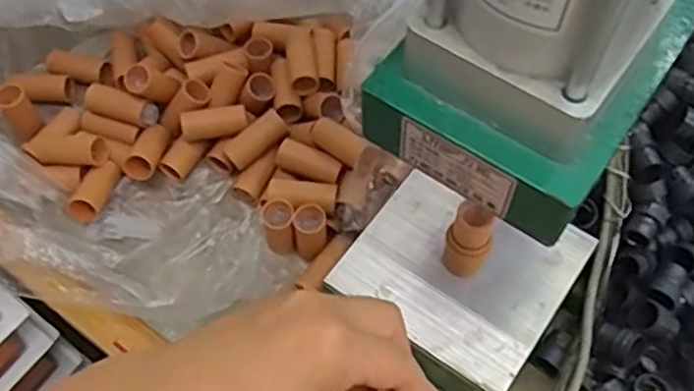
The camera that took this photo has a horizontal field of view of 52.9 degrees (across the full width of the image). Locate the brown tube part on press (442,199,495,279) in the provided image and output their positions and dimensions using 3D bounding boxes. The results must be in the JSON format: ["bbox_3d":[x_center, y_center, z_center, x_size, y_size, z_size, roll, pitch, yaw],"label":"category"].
[{"bbox_3d":[0.069,0.027,0.397,0.024,0.057,0.021,28,65,16],"label":"brown tube part on press"}]

